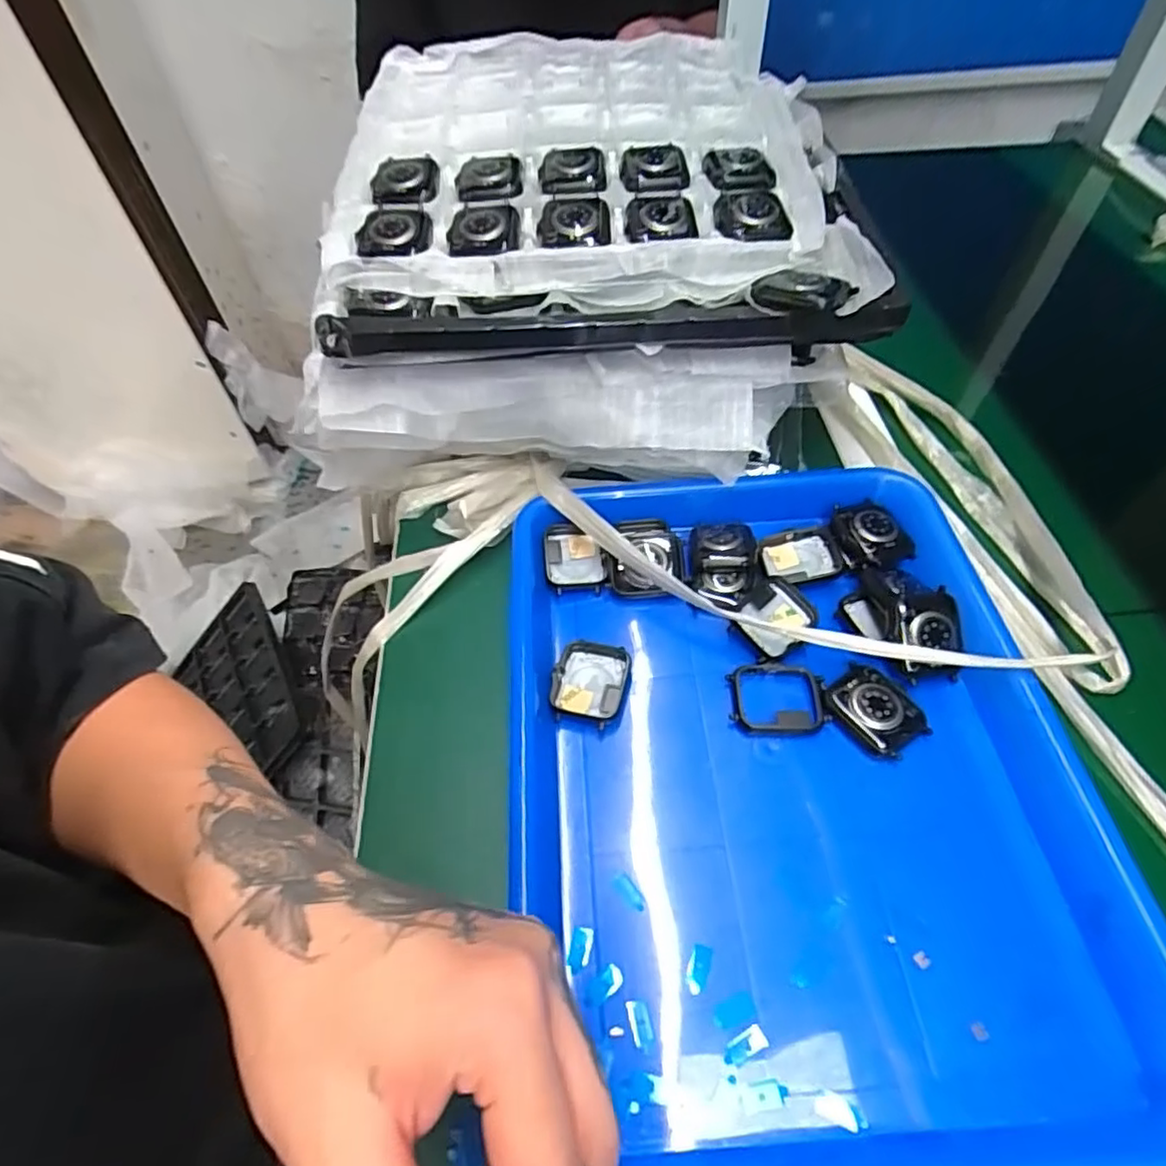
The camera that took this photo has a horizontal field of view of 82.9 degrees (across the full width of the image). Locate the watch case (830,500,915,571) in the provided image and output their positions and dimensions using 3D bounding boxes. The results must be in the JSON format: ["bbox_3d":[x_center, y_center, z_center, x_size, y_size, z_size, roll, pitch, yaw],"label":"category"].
[{"bbox_3d":[0.168,-0.030,0.388,0.037,0.014,0.047,-10,54,-5],"label":"watch case"}]

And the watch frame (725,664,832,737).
[{"bbox_3d":[0.099,0.058,0.335,0.048,0.009,0.038,-2,54,1],"label":"watch frame"}]

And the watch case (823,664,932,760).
[{"bbox_3d":[0.145,0.063,0.327,0.032,0.007,0.044,-34,59,-21],"label":"watch case"}]

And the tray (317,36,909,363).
[{"bbox_3d":[0.007,-0.261,0.420,0.304,0.051,0.315,-2,53,2],"label":"tray"}]

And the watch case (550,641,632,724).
[{"bbox_3d":[0.004,0.052,0.347,0.038,0.010,0.043,9,55,9],"label":"watch case"}]

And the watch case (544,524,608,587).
[{"bbox_3d":[-0.005,-0.016,0.392,0.036,0.010,0.040,-5,54,-1],"label":"watch case"}]

